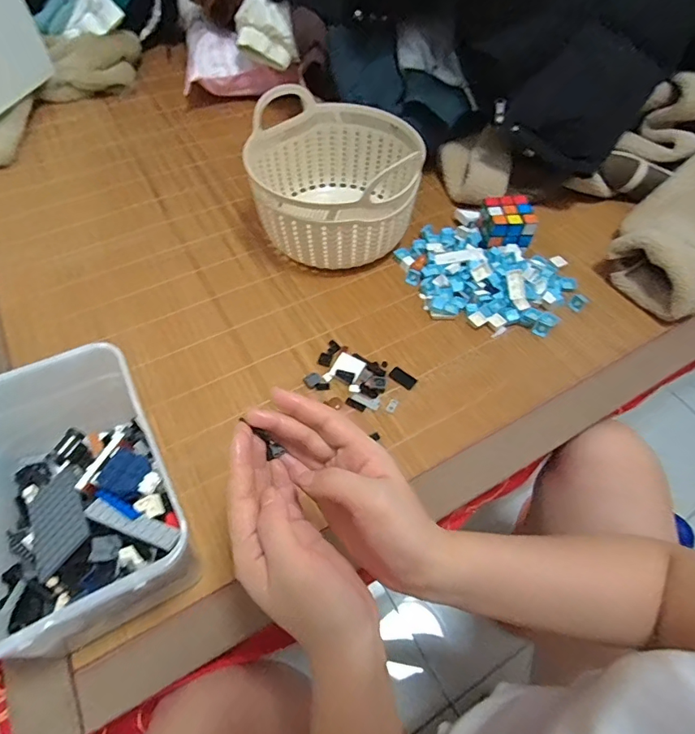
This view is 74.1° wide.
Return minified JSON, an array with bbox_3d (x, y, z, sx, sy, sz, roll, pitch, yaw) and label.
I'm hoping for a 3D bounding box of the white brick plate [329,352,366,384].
[{"bbox_3d":[0.001,0.001,0.533,0.033,0.008,0.030,26,59,15],"label":"white brick plate"}]

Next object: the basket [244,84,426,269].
[{"bbox_3d":[-0.016,-0.245,0.622,0.208,0.141,0.220,1,56,-1],"label":"basket"}]

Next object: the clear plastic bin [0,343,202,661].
[{"bbox_3d":[-0.225,0.111,0.388,0.147,0.118,0.210,-25,60,-18],"label":"clear plastic bin"}]

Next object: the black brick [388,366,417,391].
[{"bbox_3d":[0.064,0.012,0.532,0.030,0.006,0.018,34,61,19],"label":"black brick"}]

